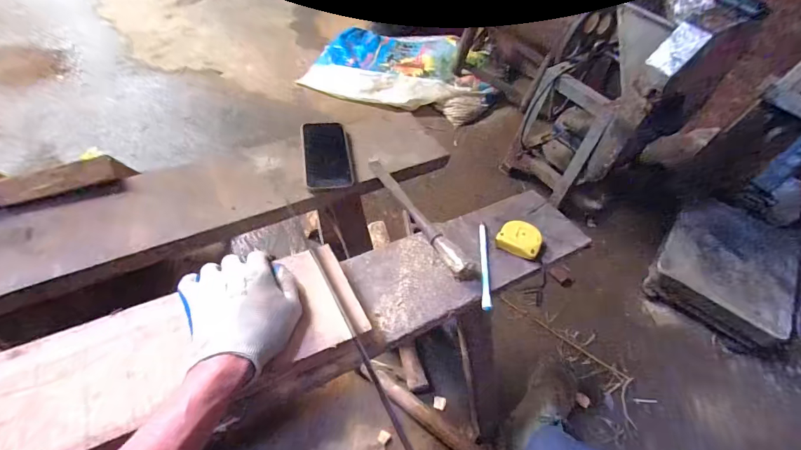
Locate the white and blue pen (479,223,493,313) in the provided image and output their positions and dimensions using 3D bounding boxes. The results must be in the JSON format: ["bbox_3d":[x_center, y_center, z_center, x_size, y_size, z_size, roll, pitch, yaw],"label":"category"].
[{"bbox_3d":[0.118,0.052,0.544,0.012,0.010,0.152,8,50,1],"label":"white and blue pen"}]

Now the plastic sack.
[{"bbox_3d":[0.012,-0.709,1.699,0.758,0.087,0.606,9,50,2],"label":"plastic sack"}]

